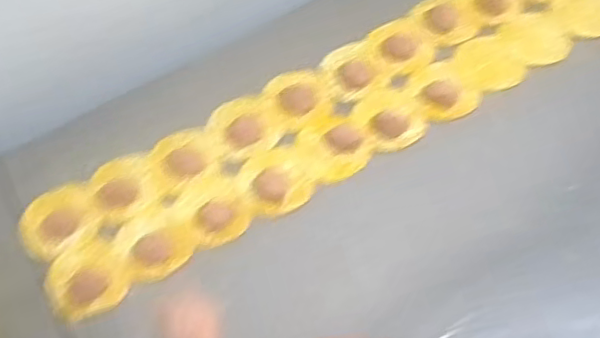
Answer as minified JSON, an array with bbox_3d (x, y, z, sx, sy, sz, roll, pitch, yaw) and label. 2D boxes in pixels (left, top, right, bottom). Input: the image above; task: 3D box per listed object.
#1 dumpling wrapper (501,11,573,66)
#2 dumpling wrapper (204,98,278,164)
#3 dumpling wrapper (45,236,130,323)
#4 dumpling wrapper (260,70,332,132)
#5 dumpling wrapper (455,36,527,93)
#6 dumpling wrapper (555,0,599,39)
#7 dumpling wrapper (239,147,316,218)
[{"bbox_3d":[0.284,-0.156,0.729,0.071,0.005,0.078,-2,62,3],"label":"dumpling wrapper"},{"bbox_3d":[-0.068,-0.048,0.695,0.078,0.004,0.078,-2,62,3],"label":"dumpling wrapper"},{"bbox_3d":[-0.222,0.112,0.628,0.078,0.004,0.082,-2,62,3],"label":"dumpling wrapper"},{"bbox_3d":[-0.008,-0.084,0.709,0.083,0.004,0.076,-2,62,3],"label":"dumpling wrapper"},{"bbox_3d":[0.221,-0.126,0.711,0.074,0.006,0.080,-2,62,3],"label":"dumpling wrapper"},{"bbox_3d":[0.353,-0.191,0.746,0.085,0.007,0.074,-35,65,-15],"label":"dumpling wrapper"},{"bbox_3d":[-0.027,0.011,0.662,0.076,0.006,0.074,-17,62,-5],"label":"dumpling wrapper"}]

